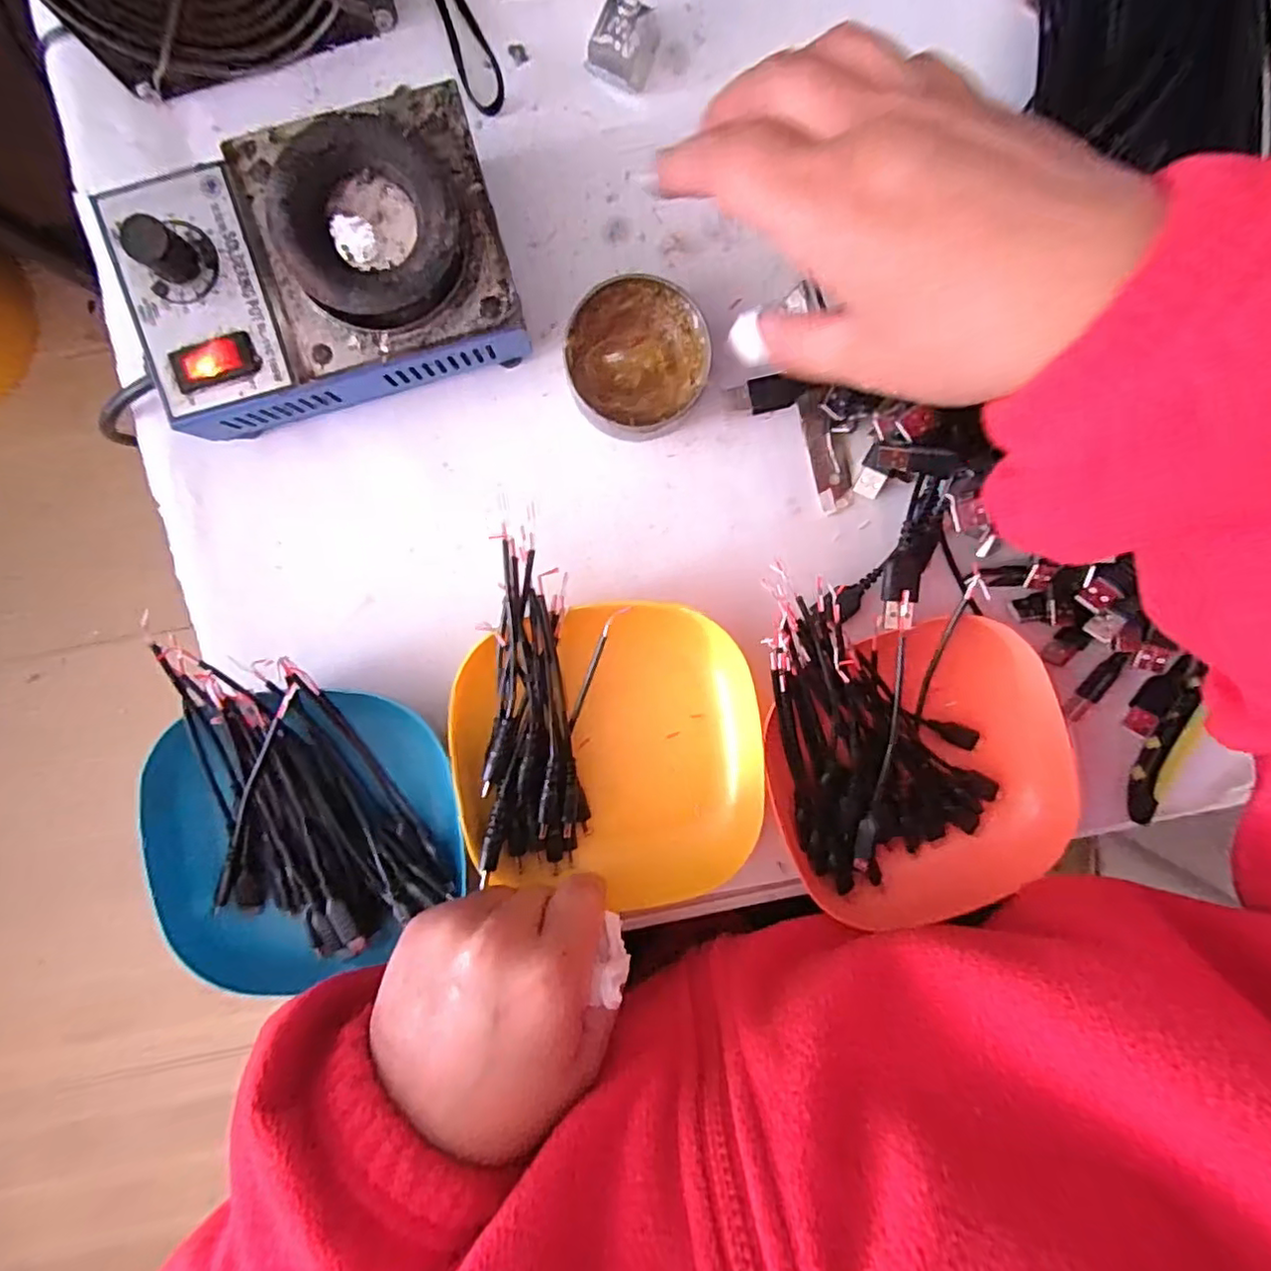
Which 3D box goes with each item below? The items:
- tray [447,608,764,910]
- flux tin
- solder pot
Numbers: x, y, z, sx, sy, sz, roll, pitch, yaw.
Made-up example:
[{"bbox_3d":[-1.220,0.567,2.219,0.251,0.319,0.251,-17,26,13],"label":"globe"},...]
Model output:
[{"bbox_3d":[-0.012,0.060,0.300,0.138,0.031,0.145,-4,98,-2],"label":"tray"},{"bbox_3d":[0.001,-0.123,0.284,0.061,0.027,0.068,-9,98,-1],"label":"flux tin"},{"bbox_3d":[-0.129,-0.147,0.260,0.152,0.063,0.098,-18,98,0],"label":"solder pot"}]

